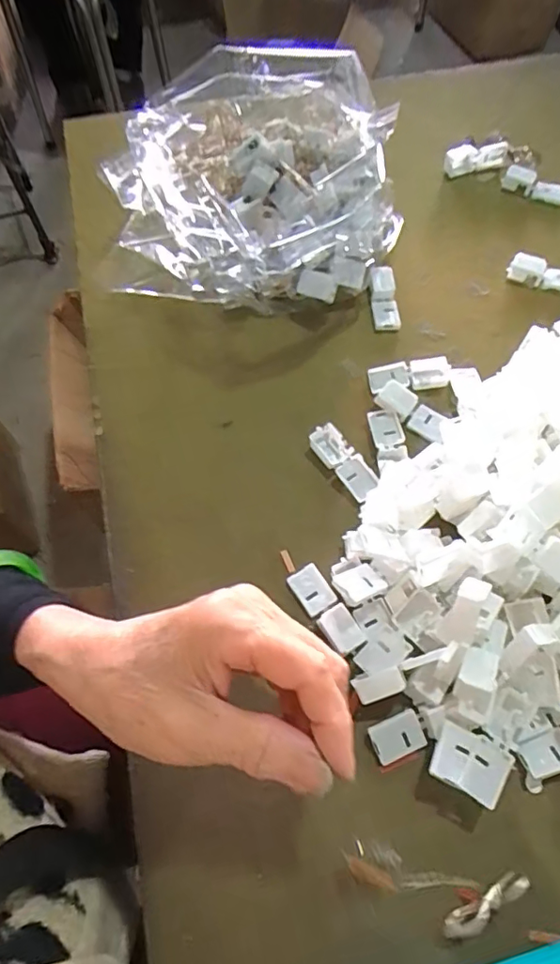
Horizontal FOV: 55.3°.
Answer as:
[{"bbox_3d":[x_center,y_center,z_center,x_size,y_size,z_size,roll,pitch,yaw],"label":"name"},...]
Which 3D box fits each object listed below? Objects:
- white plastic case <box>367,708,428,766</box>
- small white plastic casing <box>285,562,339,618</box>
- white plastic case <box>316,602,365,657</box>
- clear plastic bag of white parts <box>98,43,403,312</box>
[{"bbox_3d":[0.062,0.134,0.280,0.027,0.004,0.020,-20,66,-8],"label":"white plastic case"},{"bbox_3d":[0.019,0.063,0.314,0.020,0.007,0.028,-30,68,-13],"label":"small white plastic casing"},{"bbox_3d":[0.034,0.083,0.299,0.017,0.008,0.025,-33,68,-14],"label":"white plastic case"},{"bbox_3d":[-0.015,-0.235,0.401,0.210,0.096,0.201,12,65,6],"label":"clear plastic bag of white parts"}]

